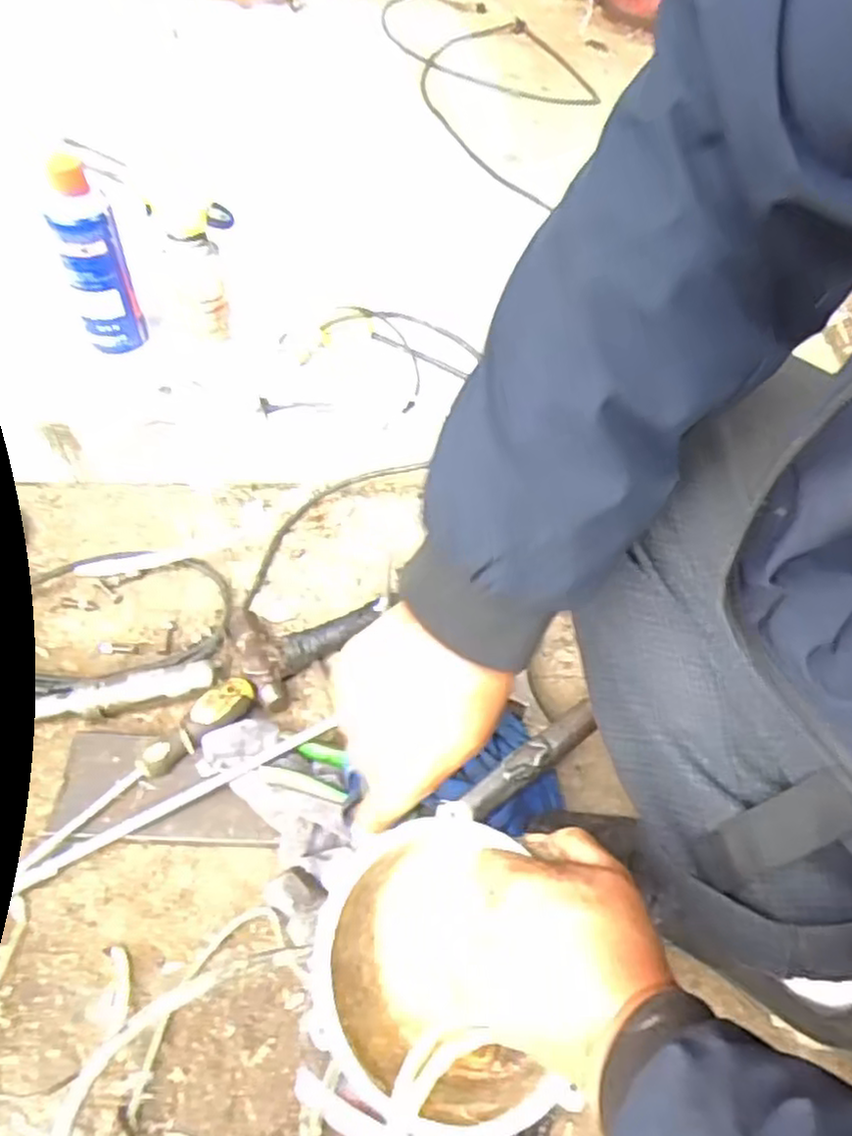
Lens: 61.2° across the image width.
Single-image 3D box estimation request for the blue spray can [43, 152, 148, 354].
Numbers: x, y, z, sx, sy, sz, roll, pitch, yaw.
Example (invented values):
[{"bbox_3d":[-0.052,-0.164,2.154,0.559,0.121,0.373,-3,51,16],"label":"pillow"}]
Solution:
[{"bbox_3d":[-0.341,-0.316,0.742,0.061,0.185,0.056,-13,55,-15],"label":"blue spray can"}]

